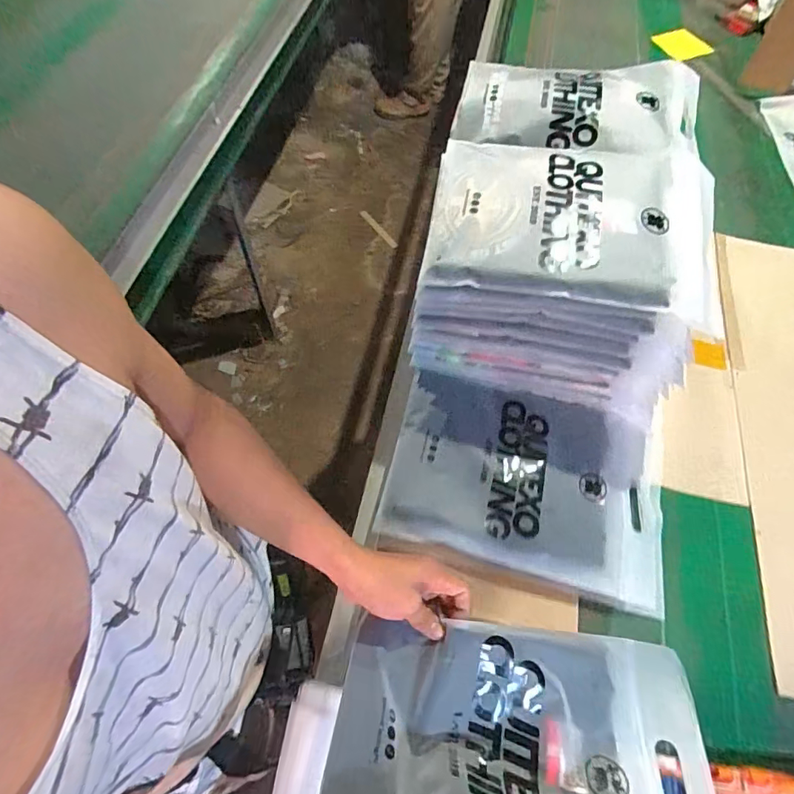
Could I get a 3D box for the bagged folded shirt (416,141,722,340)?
[{"bbox_3d":[0.216,-0.228,0.577,0.342,0.032,0.246,8,63,7],"label":"bagged folded shirt"}]

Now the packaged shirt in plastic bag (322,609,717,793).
[{"bbox_3d":[0.116,0.310,0.411,0.345,0.029,0.233,13,42,-2],"label":"packaged shirt in plastic bag"}]

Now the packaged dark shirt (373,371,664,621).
[{"bbox_3d":[0.178,0.111,0.620,0.361,0.033,0.241,16,64,3],"label":"packaged dark shirt"}]

